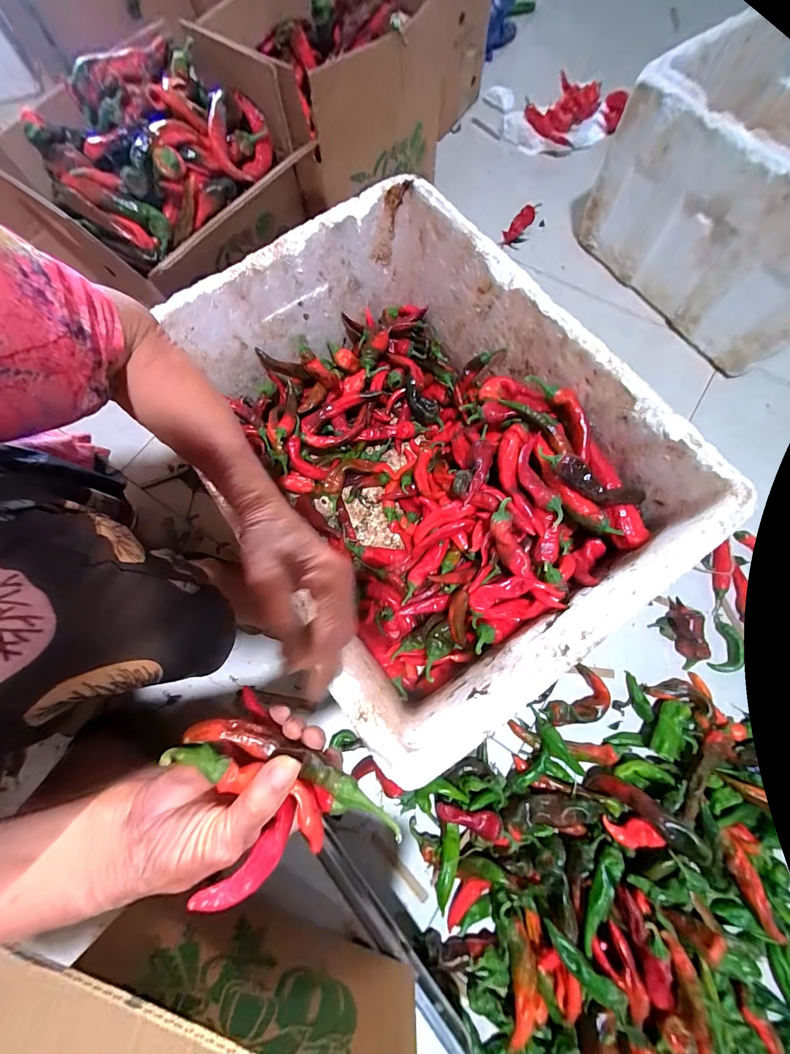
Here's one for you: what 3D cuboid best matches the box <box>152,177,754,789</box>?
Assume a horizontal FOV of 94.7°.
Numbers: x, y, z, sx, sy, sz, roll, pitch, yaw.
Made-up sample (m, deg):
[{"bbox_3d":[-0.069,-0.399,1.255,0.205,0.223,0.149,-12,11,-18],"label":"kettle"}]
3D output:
[{"bbox_3d":[0.029,-0.106,0.493,0.408,0.216,0.567,-34,76,-7],"label":"box"}]

